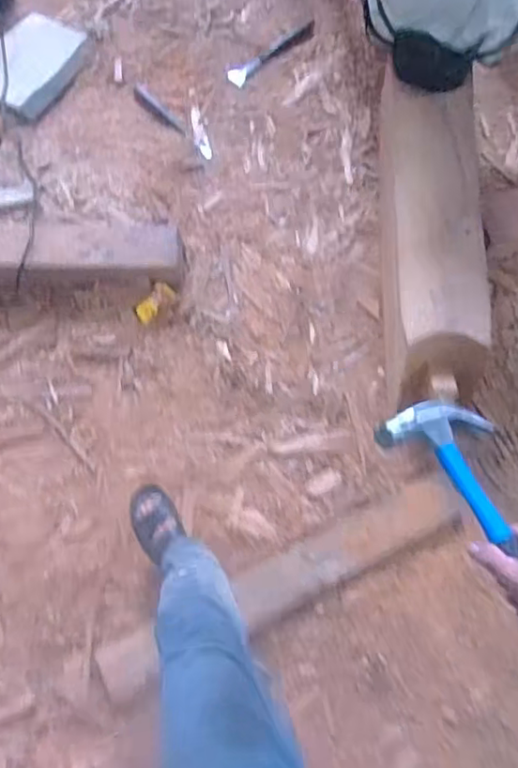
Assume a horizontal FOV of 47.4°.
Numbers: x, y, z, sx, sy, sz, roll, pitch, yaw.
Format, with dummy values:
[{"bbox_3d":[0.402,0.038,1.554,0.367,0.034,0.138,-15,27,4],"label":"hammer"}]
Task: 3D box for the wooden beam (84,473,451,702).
[{"bbox_3d":[0.056,0.438,1.290,0.853,0.056,0.116,-25,71,-8],"label":"wooden beam"}]

